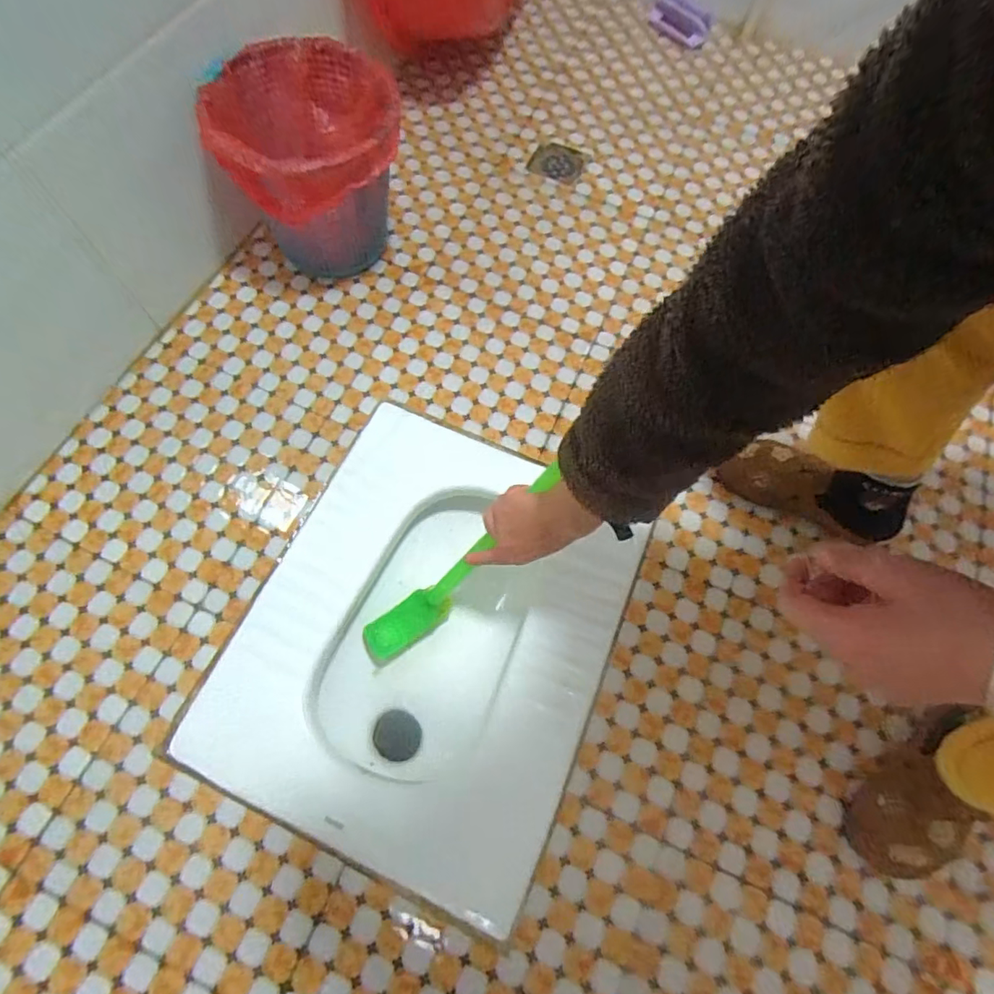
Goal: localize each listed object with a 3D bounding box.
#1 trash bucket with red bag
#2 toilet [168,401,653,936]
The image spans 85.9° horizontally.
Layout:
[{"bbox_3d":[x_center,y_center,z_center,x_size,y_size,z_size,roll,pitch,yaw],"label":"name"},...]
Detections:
[{"bbox_3d":[-0.259,-0.475,0.804,0.238,0.259,0.216,-14,69,-8],"label":"trash bucket with red bag"},{"bbox_3d":[-0.082,0.186,0.760,0.437,0.175,0.536,23,68,7],"label":"toilet"}]

